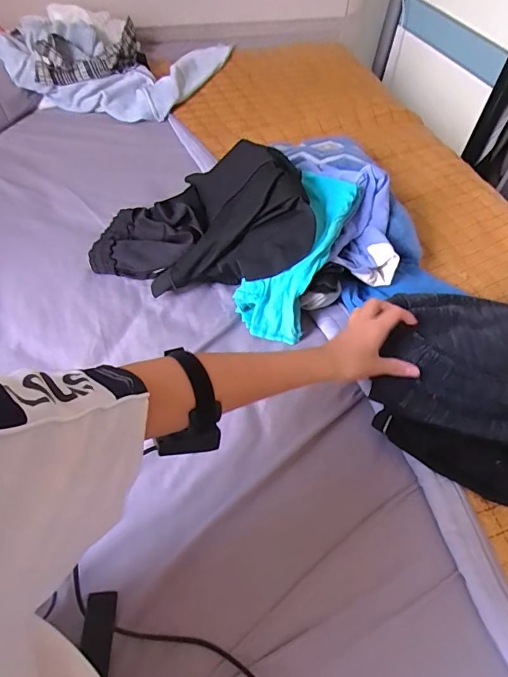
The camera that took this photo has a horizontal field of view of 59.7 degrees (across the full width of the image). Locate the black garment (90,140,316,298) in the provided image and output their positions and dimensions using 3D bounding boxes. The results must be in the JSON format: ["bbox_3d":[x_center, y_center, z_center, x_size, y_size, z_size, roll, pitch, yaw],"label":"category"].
[{"bbox_3d":[-0.103,-0.234,0.777,0.356,0.178,0.279,-4,53,-8],"label":"black garment"}]

